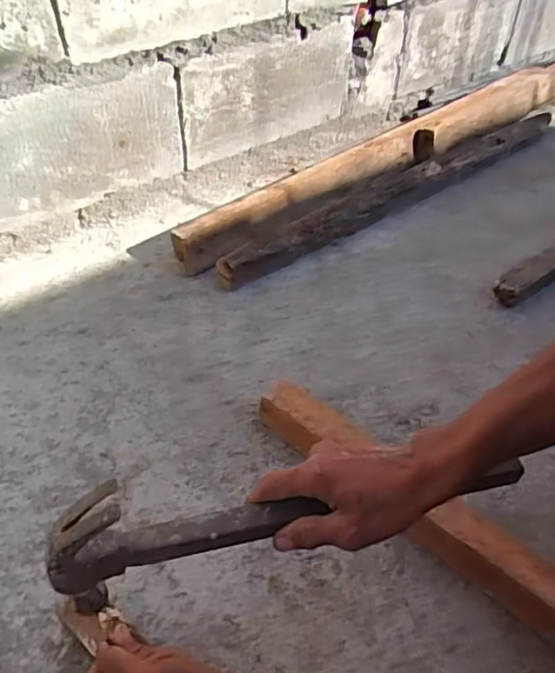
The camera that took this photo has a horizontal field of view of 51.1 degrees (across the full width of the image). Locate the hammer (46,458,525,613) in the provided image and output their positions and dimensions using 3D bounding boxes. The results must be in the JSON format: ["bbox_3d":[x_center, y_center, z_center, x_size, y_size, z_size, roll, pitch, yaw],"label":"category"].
[{"bbox_3d":[0.022,0.128,0.421,0.349,0.104,0.028,-4,44,-17],"label":"hammer"}]

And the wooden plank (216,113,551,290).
[{"bbox_3d":[0.250,-0.298,1.111,0.889,0.054,0.087,-29,52,-28],"label":"wooden plank"}]

